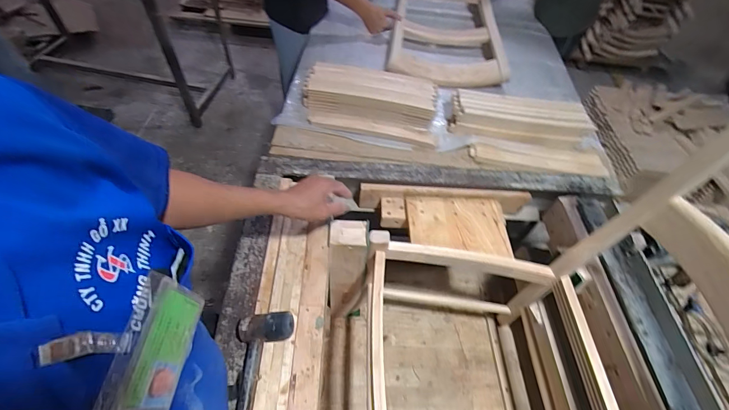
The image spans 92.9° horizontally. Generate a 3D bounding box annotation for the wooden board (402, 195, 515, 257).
[{"bbox_3d":[0.231,0.049,0.849,0.244,0.020,0.169,2,53,-4],"label":"wooden board"}]

